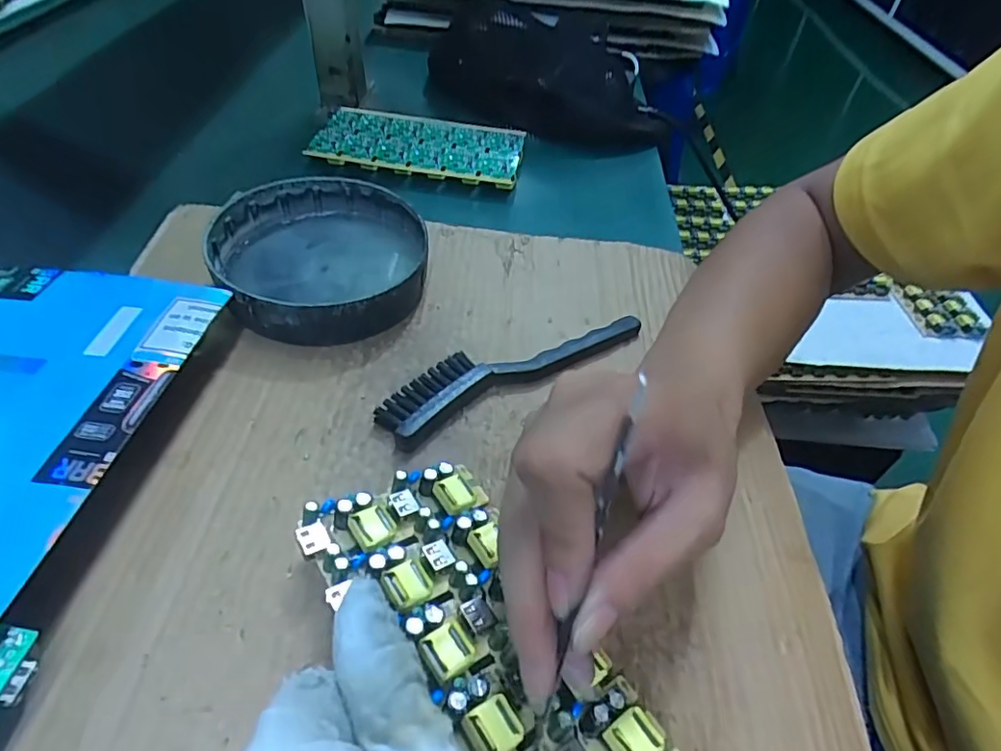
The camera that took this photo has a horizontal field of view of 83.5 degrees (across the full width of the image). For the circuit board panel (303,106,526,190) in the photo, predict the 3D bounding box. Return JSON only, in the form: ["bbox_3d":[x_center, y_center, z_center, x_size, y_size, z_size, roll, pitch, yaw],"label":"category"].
[{"bbox_3d":[-0.070,-0.203,0.495,0.174,0.015,0.091,9,47,2],"label":"circuit board panel"}]

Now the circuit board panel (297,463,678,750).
[{"bbox_3d":[-0.001,0.106,0.214,0.079,0.030,0.174,-26,54,-27],"label":"circuit board panel"}]

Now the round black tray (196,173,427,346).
[{"bbox_3d":[-0.115,-0.076,0.364,0.128,0.037,0.132,3,48,-4],"label":"round black tray"}]

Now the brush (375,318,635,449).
[{"bbox_3d":[0.006,-0.008,0.333,0.167,0.015,0.044,-26,56,-27],"label":"brush"}]

